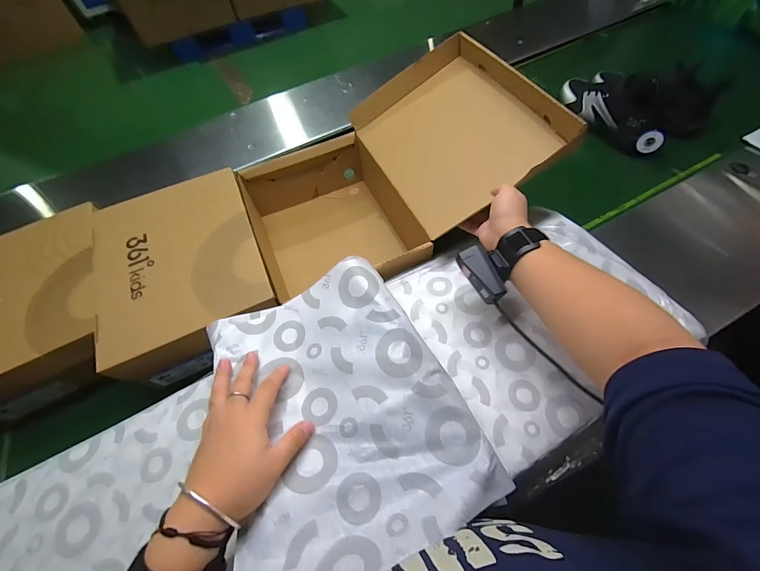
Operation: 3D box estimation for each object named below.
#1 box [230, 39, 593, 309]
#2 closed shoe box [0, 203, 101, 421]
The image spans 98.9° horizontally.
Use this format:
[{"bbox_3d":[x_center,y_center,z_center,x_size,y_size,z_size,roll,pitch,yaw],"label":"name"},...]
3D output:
[{"bbox_3d":[0.010,-0.172,0.575,0.463,0.258,0.322,-24,64,-9],"label":"box"},{"bbox_3d":[-0.550,0.035,0.533,0.228,0.100,0.278,-23,61,-8],"label":"closed shoe box"}]

